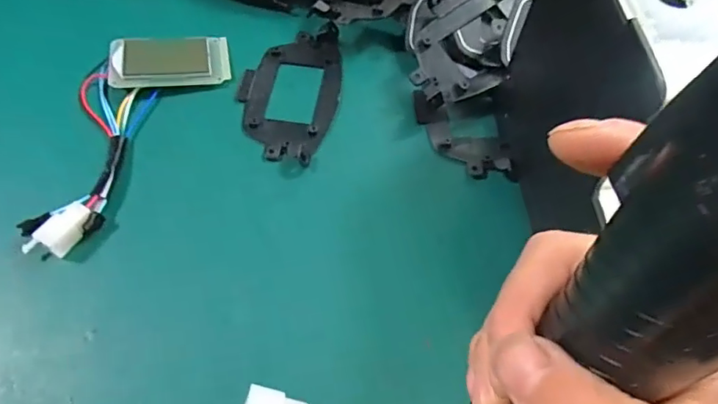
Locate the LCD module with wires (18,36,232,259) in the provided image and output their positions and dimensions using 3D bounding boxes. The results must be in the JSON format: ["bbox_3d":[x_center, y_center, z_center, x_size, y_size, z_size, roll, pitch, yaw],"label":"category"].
[{"bbox_3d":[-0.159,-0.055,0.345,0.077,0.016,0.189,24,60,11],"label":"LCD module with wires"}]

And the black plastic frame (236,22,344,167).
[{"bbox_3d":[-0.048,-0.081,0.371,0.070,0.006,0.122,10,61,4],"label":"black plastic frame"}]

